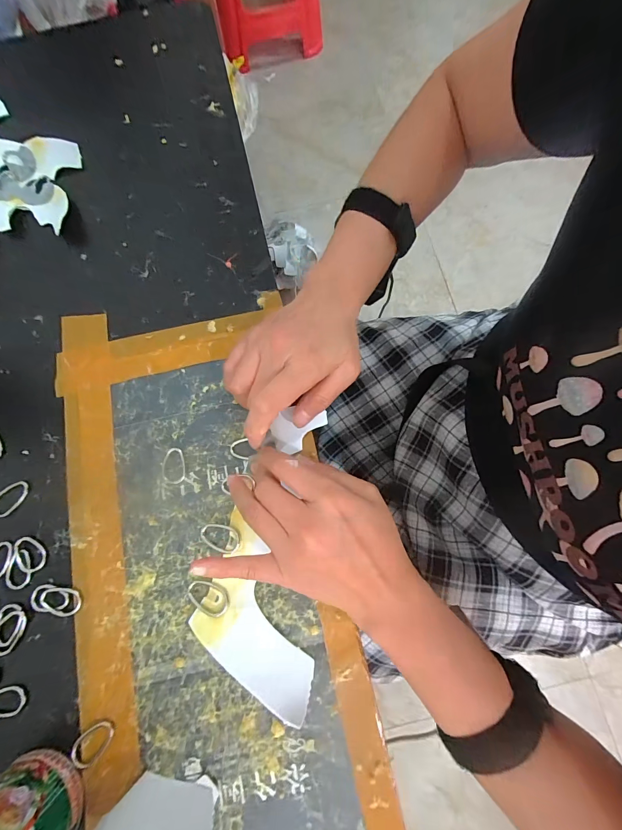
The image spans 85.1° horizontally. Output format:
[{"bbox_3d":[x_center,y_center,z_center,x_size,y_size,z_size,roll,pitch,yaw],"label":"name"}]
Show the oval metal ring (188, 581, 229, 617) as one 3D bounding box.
[{"bbox_3d":[-0.077,0.137,0.255,0.034,0.004,0.020,20,67,15],"label":"oval metal ring"}]

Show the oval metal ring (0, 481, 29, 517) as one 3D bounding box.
[{"bbox_3d":[-0.250,0.069,0.281,0.019,0.004,0.035,41,81,9],"label":"oval metal ring"}]

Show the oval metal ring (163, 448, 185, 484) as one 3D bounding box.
[{"bbox_3d":[-0.113,0.042,0.279,0.018,0.004,0.029,-2,77,1],"label":"oval metal ring"}]

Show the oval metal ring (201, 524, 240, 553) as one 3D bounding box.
[{"bbox_3d":[-0.071,0.096,0.266,0.032,0.004,0.020,7,77,9],"label":"oval metal ring"}]

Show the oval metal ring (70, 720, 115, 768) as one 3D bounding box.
[{"bbox_3d":[-0.155,0.233,0.240,0.032,0.004,0.019,-44,80,-8],"label":"oval metal ring"}]

